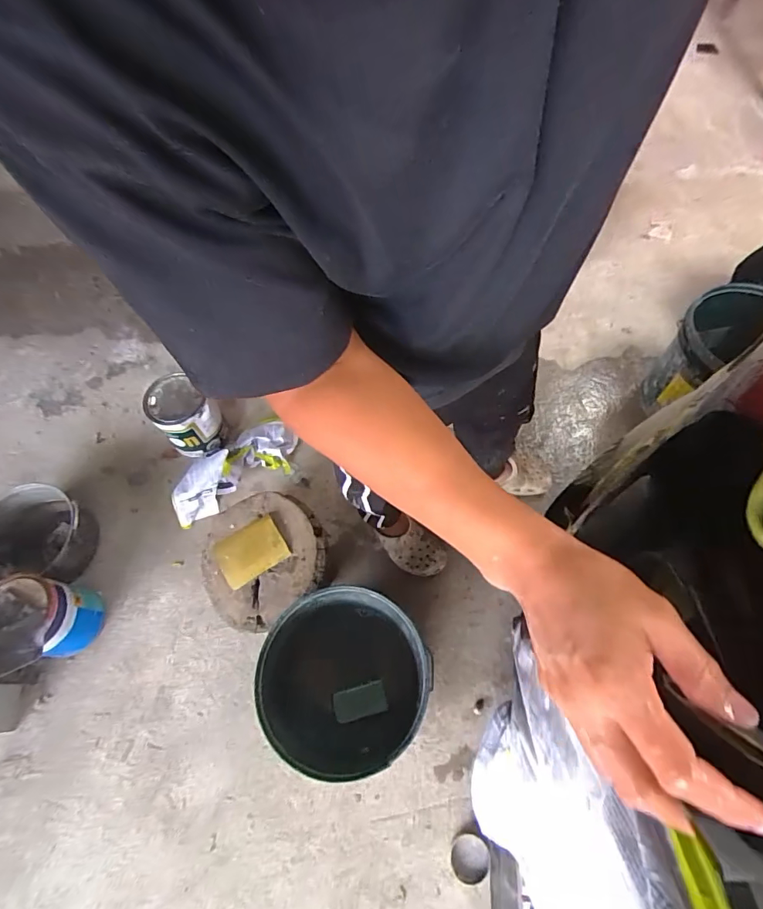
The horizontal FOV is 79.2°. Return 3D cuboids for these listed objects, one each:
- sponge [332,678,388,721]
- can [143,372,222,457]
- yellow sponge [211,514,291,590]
[{"bbox_3d":[-0.045,0.513,0.960,0.104,0.031,0.060,-13,65,-6],"label":"sponge"},{"bbox_3d":[-0.544,-0.106,1.297,0.191,0.183,0.160,40,70,17],"label":"can"},{"bbox_3d":[-0.284,0.208,0.994,0.142,0.022,0.108,-29,65,-13],"label":"yellow sponge"}]

